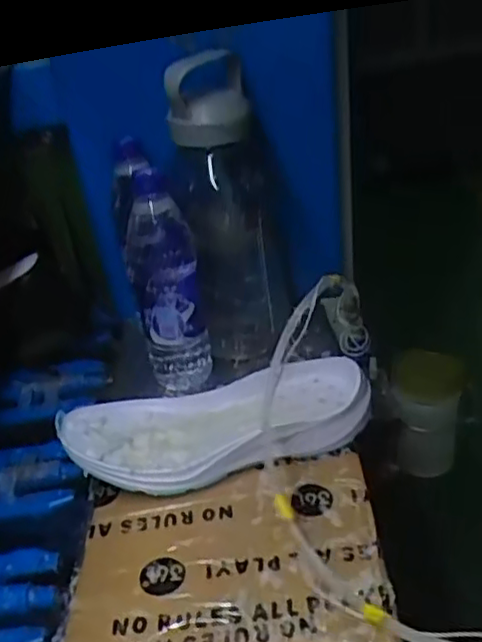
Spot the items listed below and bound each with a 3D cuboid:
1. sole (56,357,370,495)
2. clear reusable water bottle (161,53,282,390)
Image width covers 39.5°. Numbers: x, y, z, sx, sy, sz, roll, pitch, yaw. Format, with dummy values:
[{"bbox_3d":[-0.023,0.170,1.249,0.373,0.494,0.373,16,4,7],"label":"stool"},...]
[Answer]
[{"bbox_3d":[-0.020,0.092,0.609,0.266,0.047,0.102,-11,34,-8],"label":"sole"},{"bbox_3d":[-0.013,-0.096,0.674,0.084,0.306,0.071,-18,36,-17],"label":"clear reusable water bottle"}]

